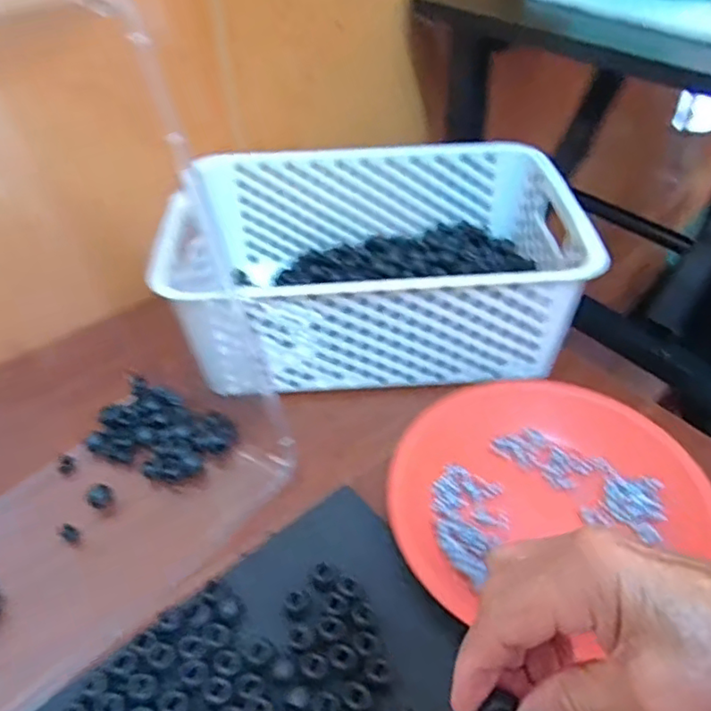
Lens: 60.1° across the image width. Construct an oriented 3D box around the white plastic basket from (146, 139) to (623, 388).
[{"bbox_3d":[0.017,-0.076,0.513,0.302,0.109,0.198,-2,44,-1],"label":"white plastic basket"}]

